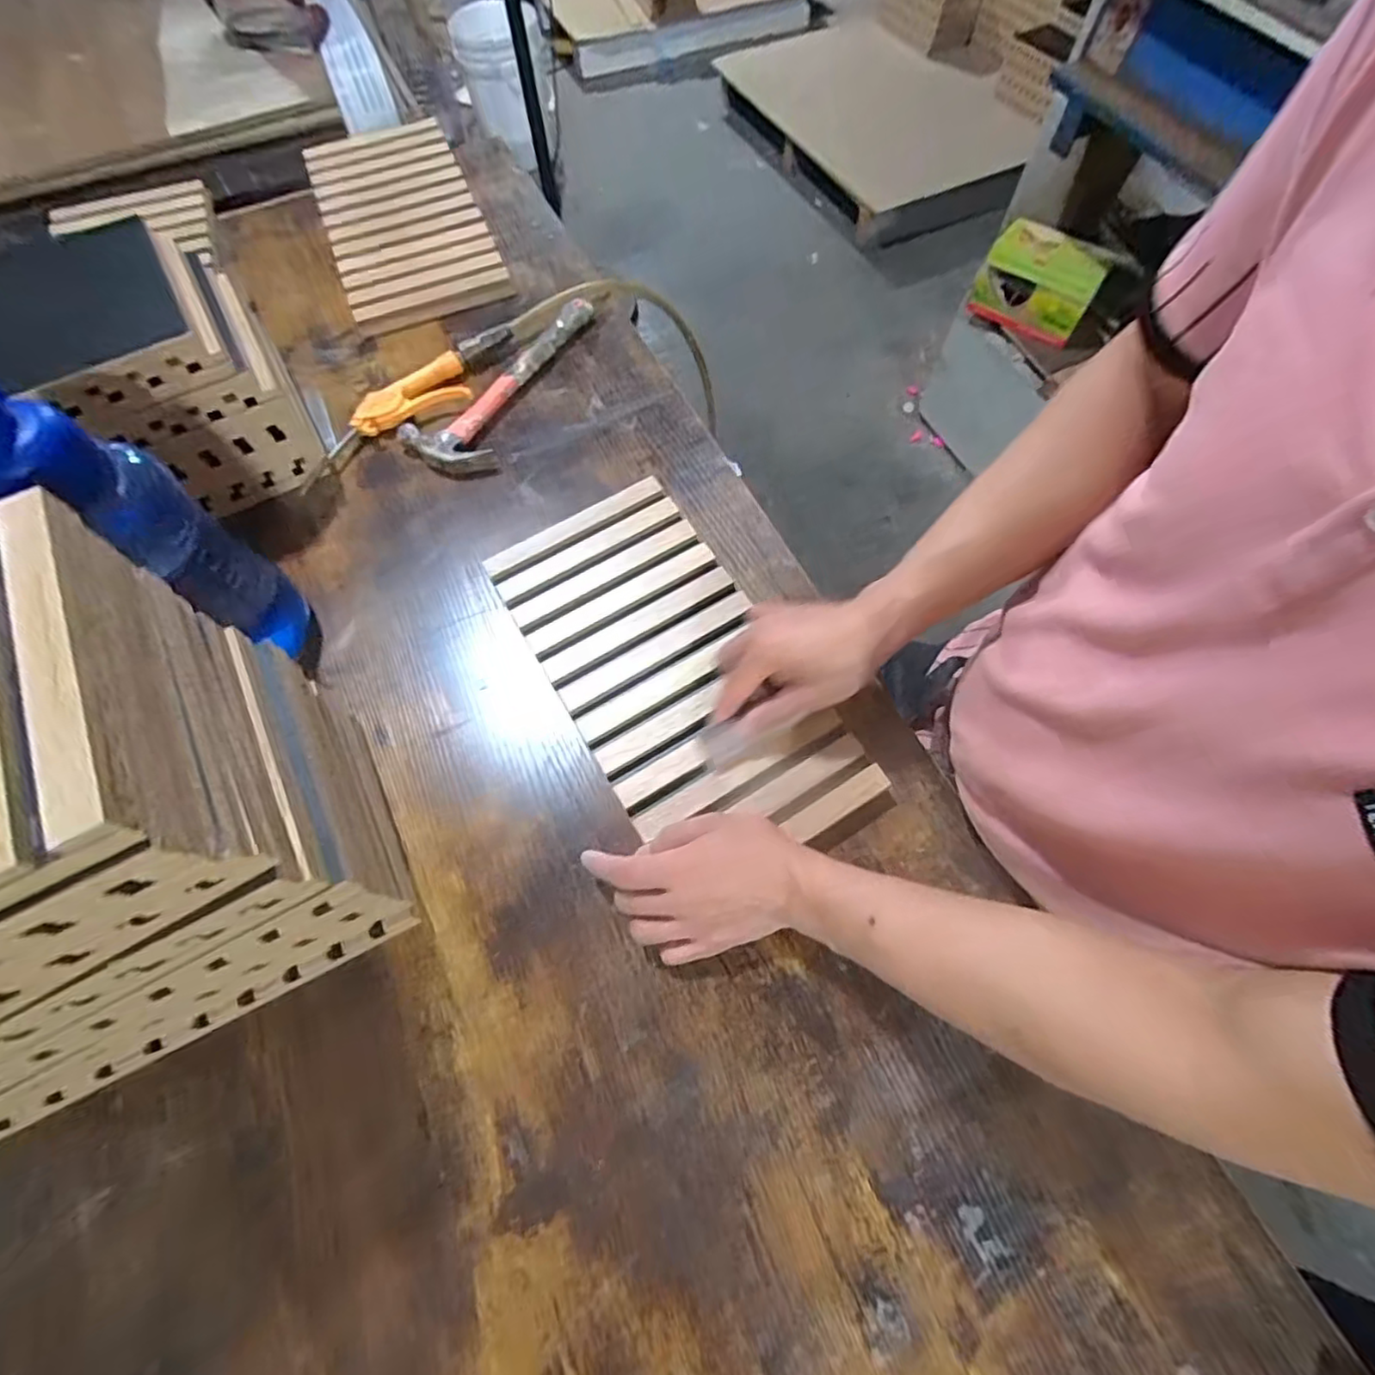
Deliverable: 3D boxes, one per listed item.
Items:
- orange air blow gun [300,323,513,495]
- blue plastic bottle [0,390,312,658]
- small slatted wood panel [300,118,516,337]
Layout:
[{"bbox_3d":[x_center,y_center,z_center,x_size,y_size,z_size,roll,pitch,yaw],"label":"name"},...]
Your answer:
[{"bbox_3d":[-0.293,-0.302,0.674,0.270,0.025,0.067,-41,71,-15],"label":"orange air blow gun"},{"bbox_3d":[-0.376,-0.107,0.456,0.057,0.274,0.064,-22,67,-8],"label":"blue plastic bottle"},{"bbox_3d":[-0.352,-0.579,0.785,0.182,0.018,0.338,-21,74,-9],"label":"small slatted wood panel"}]

